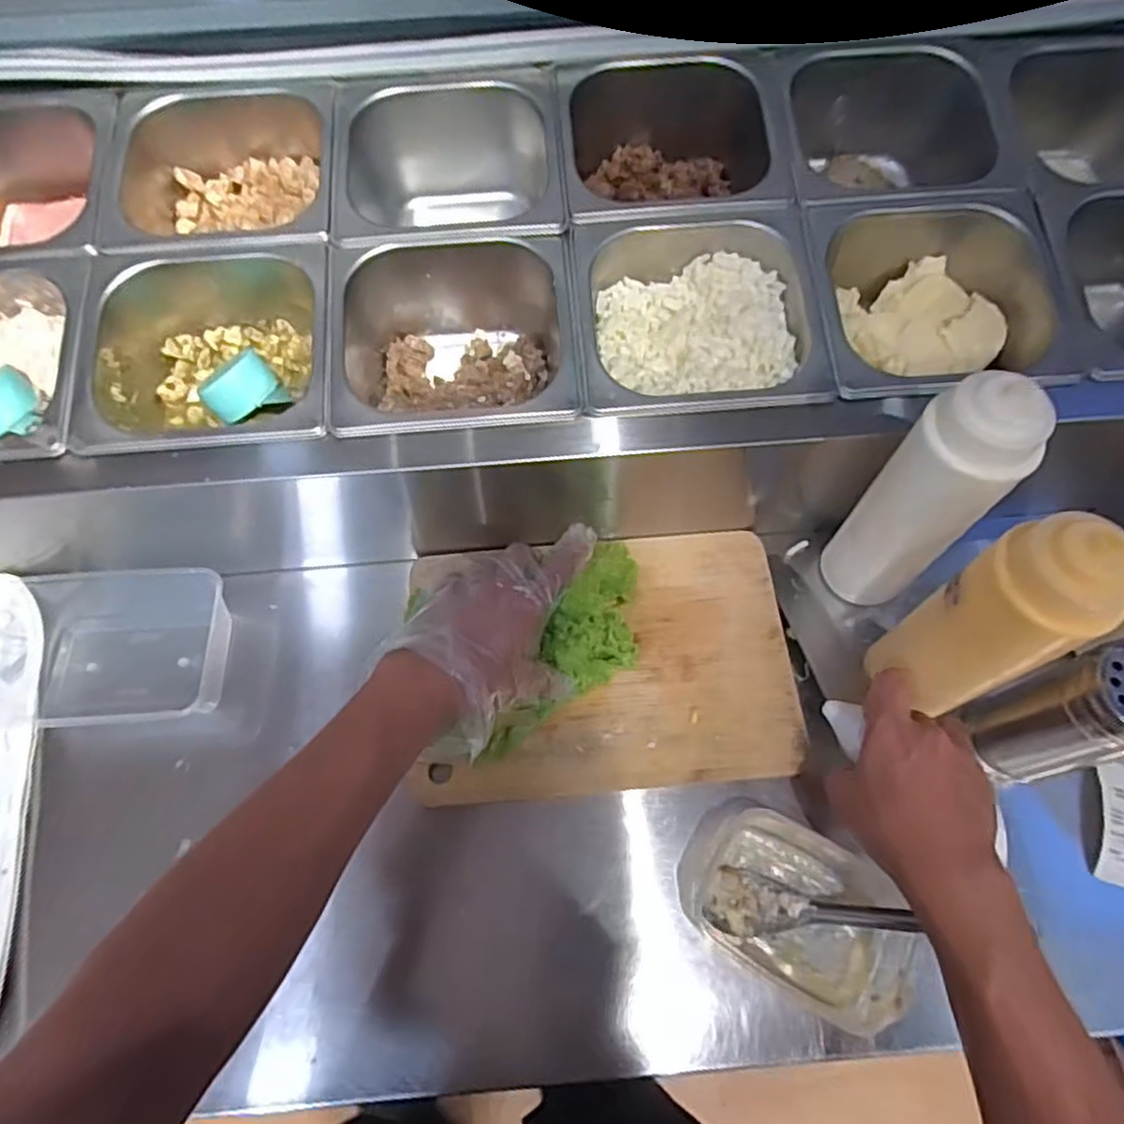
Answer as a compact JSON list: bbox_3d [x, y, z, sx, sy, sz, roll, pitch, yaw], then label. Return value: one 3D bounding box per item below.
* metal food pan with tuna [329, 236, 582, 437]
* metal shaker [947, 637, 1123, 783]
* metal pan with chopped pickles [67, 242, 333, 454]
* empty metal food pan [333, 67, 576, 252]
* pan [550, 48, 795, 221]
[{"bbox_3d":[-0.078,-0.158,0.529,0.172,0.108,0.162,-3,65,-1],"label":"metal food pan with tuna"},{"bbox_3d":[0.334,0.102,0.449,0.058,0.157,0.061,-12,66,-5],"label":"metal shaker"},{"bbox_3d":[-0.253,-0.146,0.517,0.176,0.086,0.167,-3,65,0],"label":"metal pan with chopped pickles"},{"bbox_3d":[-0.088,-0.304,0.574,0.179,0.110,0.170,-4,65,-1],"label":"empty metal food pan"},{"bbox_3d":[0.085,-0.340,0.573,0.169,0.089,0.177,-4,65,-1],"label":"pan"}]

